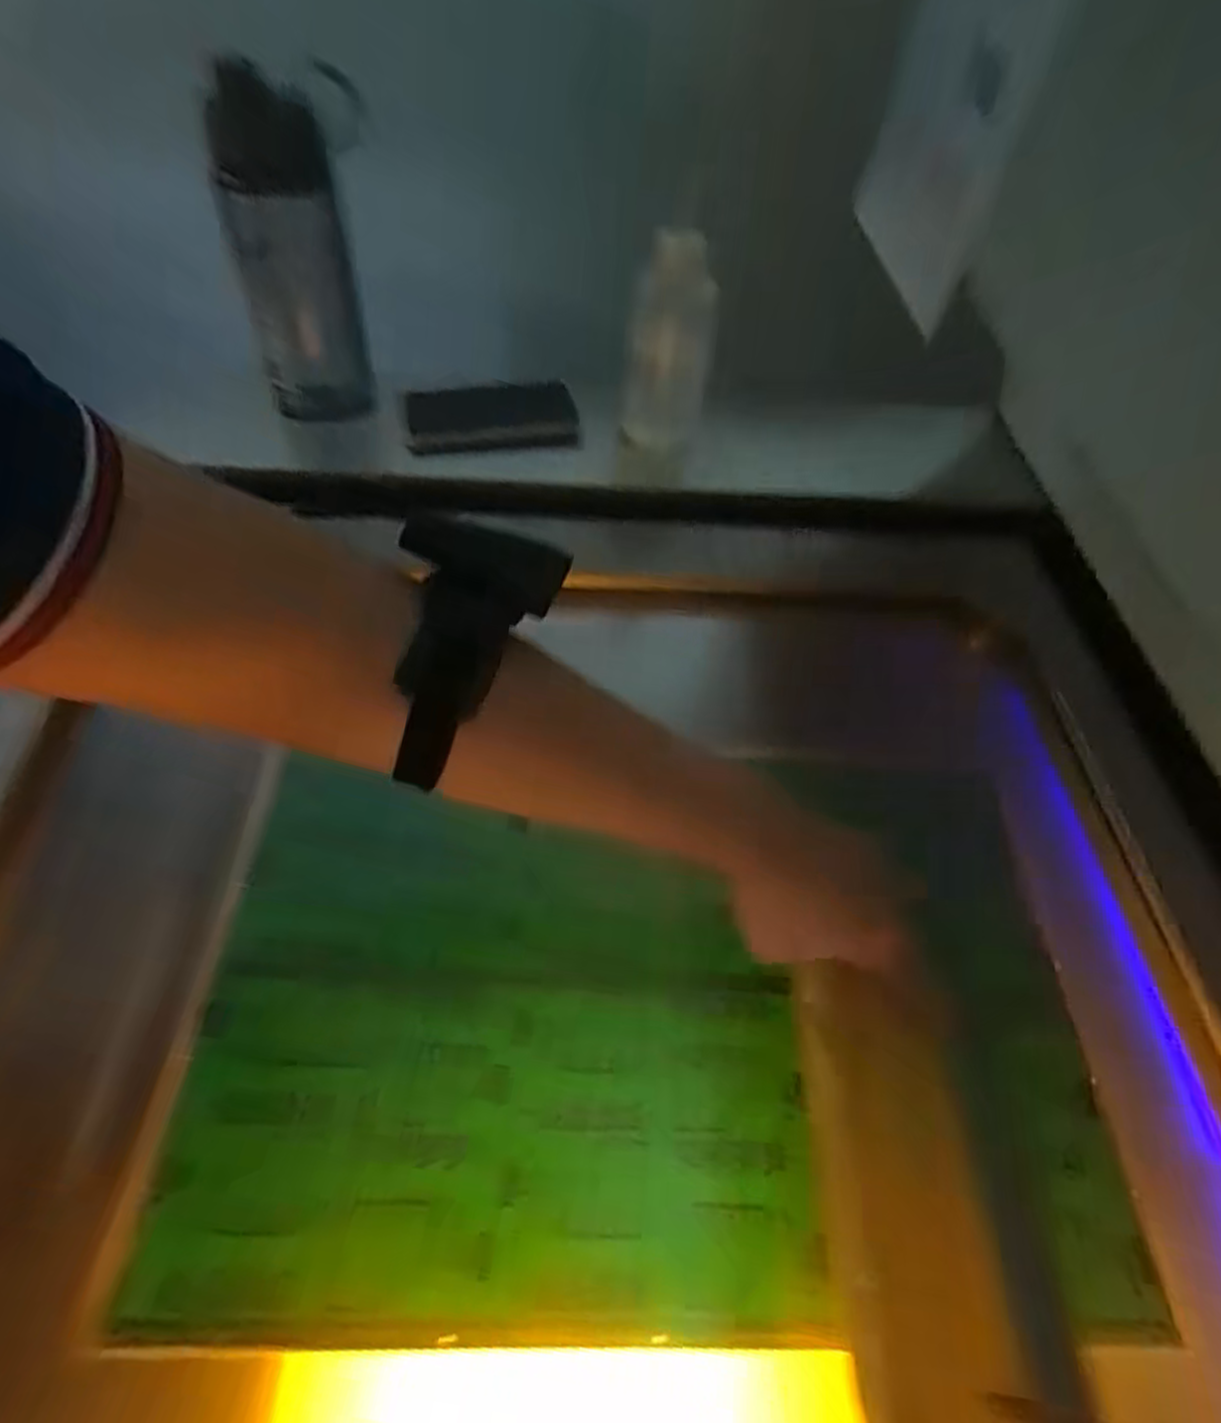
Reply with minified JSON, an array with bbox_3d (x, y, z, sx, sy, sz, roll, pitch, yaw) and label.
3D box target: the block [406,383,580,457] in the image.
[{"bbox_3d":[-0.108,-0.272,0.691,0.150,0.033,0.070,-4,54,-9],"label":"block"}]

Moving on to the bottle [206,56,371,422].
[{"bbox_3d":[-0.248,-0.352,0.593,0.095,0.241,0.094,-16,56,-17],"label":"bottle"}]

